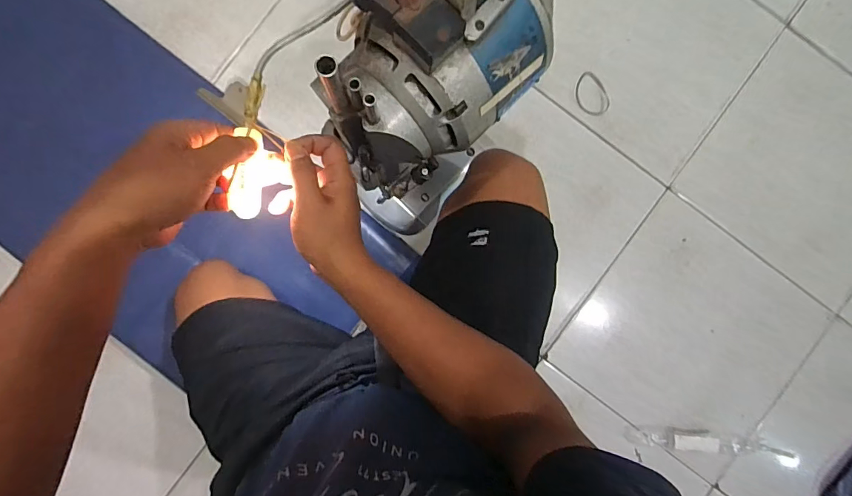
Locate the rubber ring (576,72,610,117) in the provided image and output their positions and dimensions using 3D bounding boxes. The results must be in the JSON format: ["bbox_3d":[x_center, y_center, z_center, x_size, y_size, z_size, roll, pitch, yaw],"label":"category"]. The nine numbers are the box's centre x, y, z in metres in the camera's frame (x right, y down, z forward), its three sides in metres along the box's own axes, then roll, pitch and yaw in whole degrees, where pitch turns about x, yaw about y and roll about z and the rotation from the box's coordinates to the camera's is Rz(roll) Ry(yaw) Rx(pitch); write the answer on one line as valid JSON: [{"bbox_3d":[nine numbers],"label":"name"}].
[{"bbox_3d":[0.313,-0.290,0.801,0.051,0.006,0.083,-32,92,-1],"label":"rubber ring"}]

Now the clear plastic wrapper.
[{"bbox_3d":[0.526,0.366,0.795,0.299,0.028,0.039,5,91,-2],"label":"clear plastic wrapper"}]

